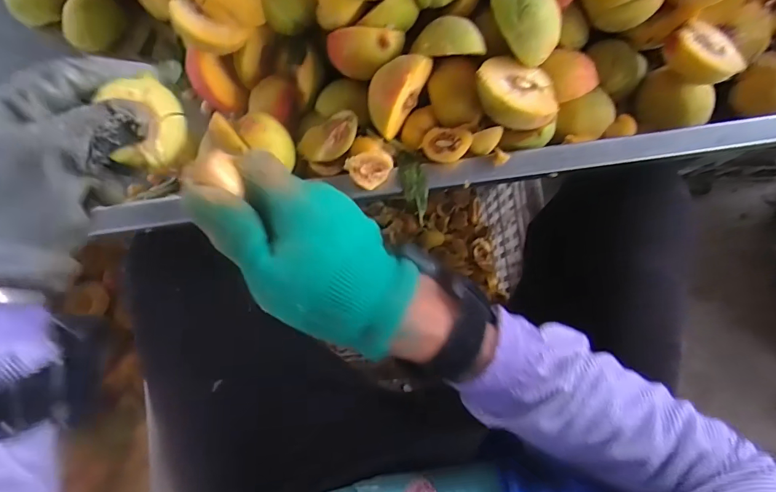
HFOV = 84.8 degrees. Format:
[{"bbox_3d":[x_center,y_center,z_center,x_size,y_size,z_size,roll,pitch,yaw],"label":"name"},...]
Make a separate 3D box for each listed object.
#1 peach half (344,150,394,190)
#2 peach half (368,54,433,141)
[{"bbox_3d":[-0.013,-0.059,0.328,0.033,0.015,0.030,0,81,0],"label":"peach half"},{"bbox_3d":[0.004,-0.116,0.320,0.031,0.045,0.060,32,82,5],"label":"peach half"}]

